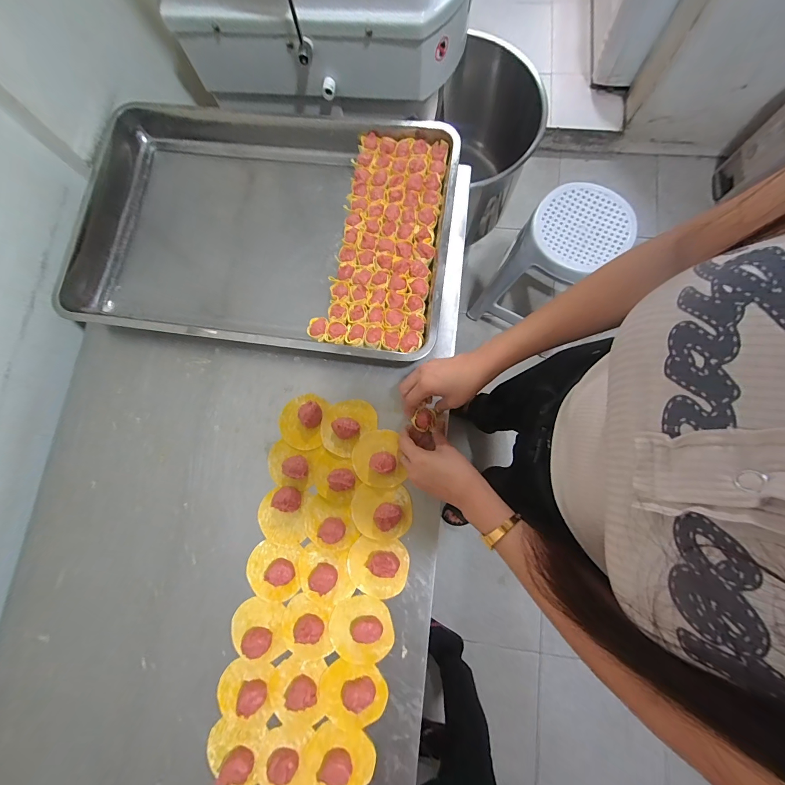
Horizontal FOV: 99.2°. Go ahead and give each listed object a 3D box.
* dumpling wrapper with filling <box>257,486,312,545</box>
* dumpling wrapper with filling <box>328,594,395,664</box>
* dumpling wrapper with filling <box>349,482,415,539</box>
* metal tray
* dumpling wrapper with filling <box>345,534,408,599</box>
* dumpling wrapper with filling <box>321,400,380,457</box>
[{"bbox_3d":[-0.157,0.173,0.470,0.070,0.022,0.076,4,80,5],"label":"dumpling wrapper with filling"},{"bbox_3d":[-0.041,0.315,0.439,0.084,0.022,0.080,-1,80,4],"label":"dumpling wrapper with filling"},{"bbox_3d":[-0.015,0.165,0.462,0.085,0.024,0.070,-1,80,4],"label":"dumpling wrapper with filling"},{"bbox_3d":[-0.214,-0.271,0.542,0.609,0.071,0.403,7,80,6],"label":"metal tray"},{"bbox_3d":[-0.021,0.238,0.451,0.082,0.021,0.073,5,80,5],"label":"dumpling wrapper with filling"},{"bbox_3d":[-0.069,0.045,0.489,0.070,0.024,0.088,44,86,10],"label":"dumpling wrapper with filling"}]

